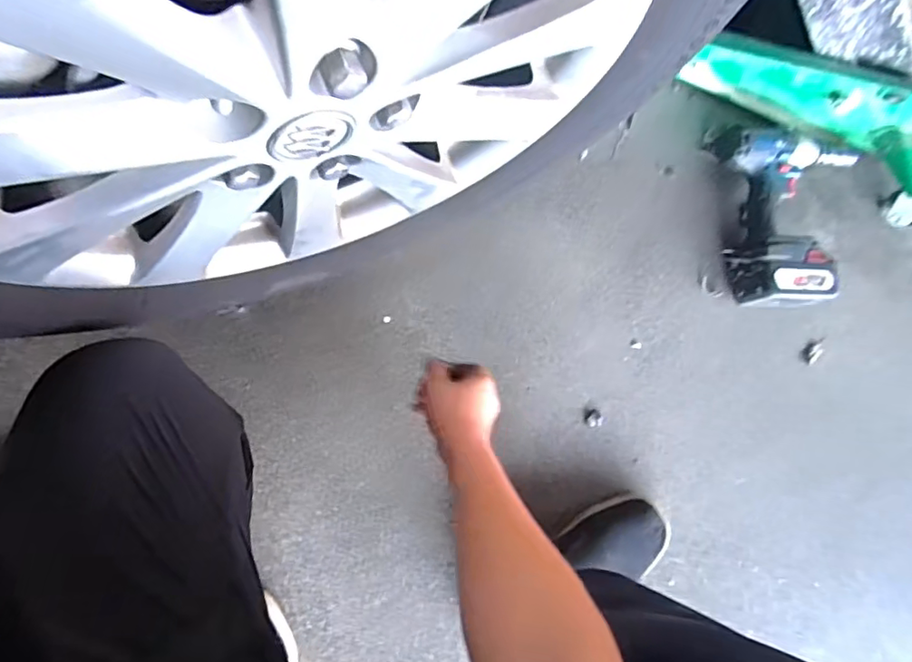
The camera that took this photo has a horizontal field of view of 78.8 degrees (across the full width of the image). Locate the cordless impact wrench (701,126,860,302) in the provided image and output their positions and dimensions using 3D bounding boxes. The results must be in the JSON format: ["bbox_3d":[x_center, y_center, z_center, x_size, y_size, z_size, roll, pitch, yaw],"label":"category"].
[{"bbox_3d":[0.455,-0.155,0.766,0.207,0.074,0.249,8,84,-6],"label":"cordless impact wrench"}]

